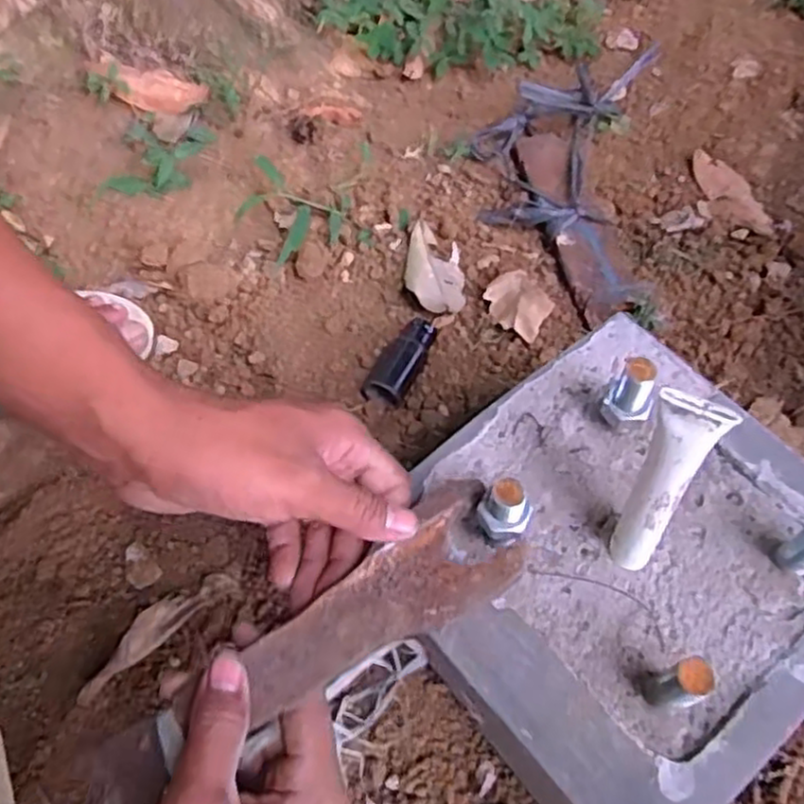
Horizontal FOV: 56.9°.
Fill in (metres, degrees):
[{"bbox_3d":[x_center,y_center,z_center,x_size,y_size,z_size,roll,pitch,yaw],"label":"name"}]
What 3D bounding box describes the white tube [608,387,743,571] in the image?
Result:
[{"bbox_3d":[0.108,0.038,0.315,0.025,0.124,0.017,26,66,16],"label":"white tube"}]

